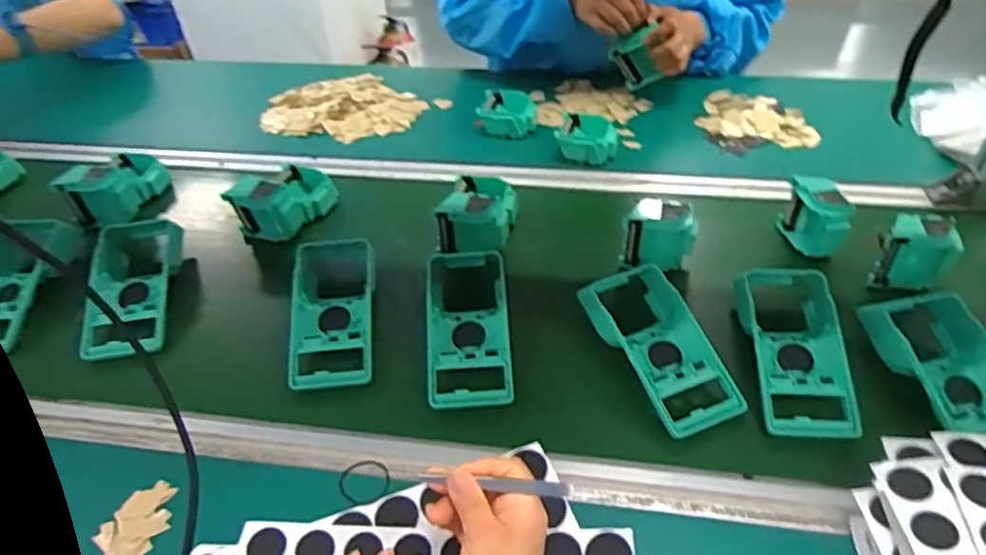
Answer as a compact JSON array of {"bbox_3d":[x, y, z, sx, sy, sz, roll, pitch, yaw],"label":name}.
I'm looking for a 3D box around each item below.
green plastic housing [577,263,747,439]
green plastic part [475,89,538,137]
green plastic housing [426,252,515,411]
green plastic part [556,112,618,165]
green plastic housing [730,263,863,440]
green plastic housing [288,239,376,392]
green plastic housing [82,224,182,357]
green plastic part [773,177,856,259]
[{"bbox_3d":[0.162,0.064,0.640,0.095,0.044,0.181,-18,46,-14],"label":"green plastic housing"},{"bbox_3d":[0.023,-0.247,0.991,0.086,0.040,0.085,2,44,6],"label":"green plastic part"},{"bbox_3d":[-0.027,0.043,0.675,0.084,0.041,0.192,-5,44,0],"label":"green plastic housing"},{"bbox_3d":[0.137,-0.193,0.924,0.082,0.040,0.088,23,50,25],"label":"green plastic part"},{"bbox_3d":[0.293,0.064,0.637,0.092,0.046,0.189,0,44,4],"label":"green plastic housing"},{"bbox_3d":[-0.170,0.027,0.696,0.086,0.044,0.195,-7,44,-3],"label":"green plastic housing"},{"bbox_3d":[-0.409,0.007,0.737,0.086,0.046,0.184,-13,45,-9],"label":"green plastic housing"},{"bbox_3d":[0.375,-0.067,0.761,0.043,0.079,0.088,-9,44,-5],"label":"green plastic part"}]

